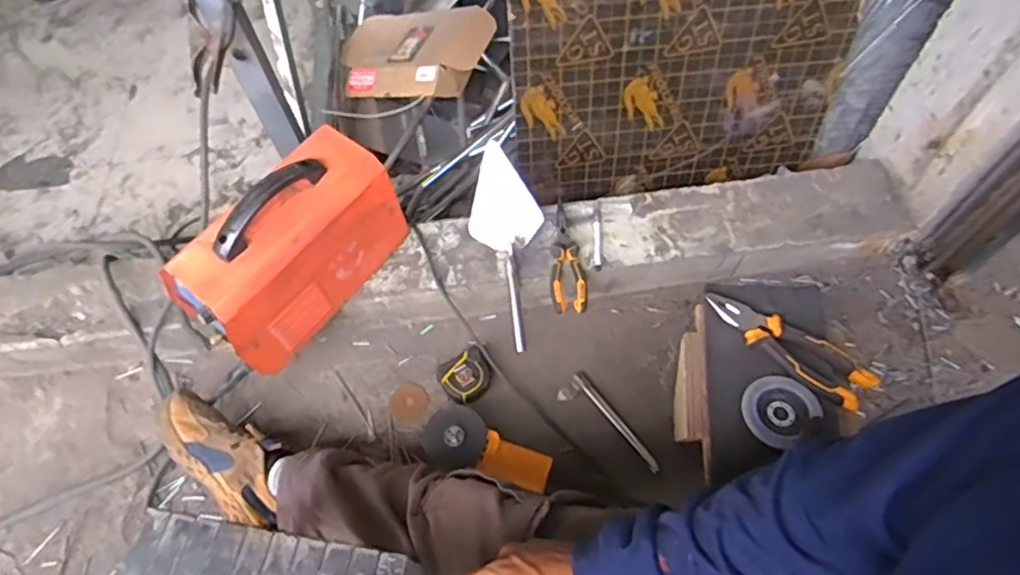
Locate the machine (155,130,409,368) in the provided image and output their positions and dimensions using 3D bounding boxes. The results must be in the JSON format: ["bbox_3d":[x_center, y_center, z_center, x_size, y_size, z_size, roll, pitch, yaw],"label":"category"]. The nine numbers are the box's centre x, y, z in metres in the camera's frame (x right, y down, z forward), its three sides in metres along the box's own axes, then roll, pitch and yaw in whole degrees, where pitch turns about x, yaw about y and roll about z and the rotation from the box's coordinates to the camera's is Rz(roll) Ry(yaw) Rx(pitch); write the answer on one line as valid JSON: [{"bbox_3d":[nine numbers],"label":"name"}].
[{"bbox_3d":[-0.324,-0.061,0.907,0.135,0.219,0.313,33,67,19],"label":"machine"}]

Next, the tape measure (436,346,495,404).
[{"bbox_3d":[-0.070,0.151,1.015,0.082,0.049,0.082,-32,64,-15],"label":"tape measure"}]

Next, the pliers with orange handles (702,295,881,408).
[{"bbox_3d":[0.313,0.063,0.696,0.191,0.020,0.052,38,69,21],"label":"pliers with orange handles"}]

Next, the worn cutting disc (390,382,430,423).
[{"bbox_3d":[-0.168,0.191,1.022,0.063,0.008,0.068,-1,60,2],"label":"worn cutting disc"}]

